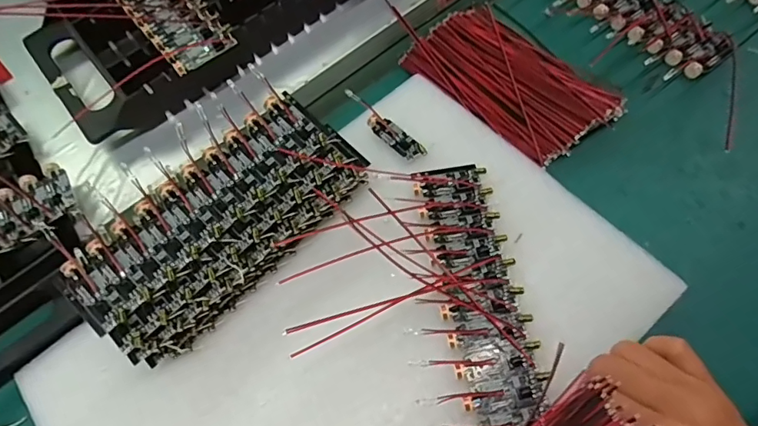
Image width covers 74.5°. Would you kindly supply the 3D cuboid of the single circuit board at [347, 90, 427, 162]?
[{"bbox_3d":[0.003,-0.060,0.333,0.016,0.006,0.070,-41,69,-15],"label":"single circuit board"}]

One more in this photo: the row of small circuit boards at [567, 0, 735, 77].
[{"bbox_3d":[0.183,-0.154,0.371,0.053,0.010,0.152,-37,68,-13],"label":"row of small circuit boards"}]

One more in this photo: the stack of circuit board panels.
[{"bbox_3d":[-0.087,0.005,0.288,0.073,0.025,0.166,45,75,5],"label":"stack of circuit board panels"}]

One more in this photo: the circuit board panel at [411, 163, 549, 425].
[{"bbox_3d":[0.055,0.041,0.278,0.044,0.012,0.157,-10,64,-1],"label":"circuit board panel"}]

